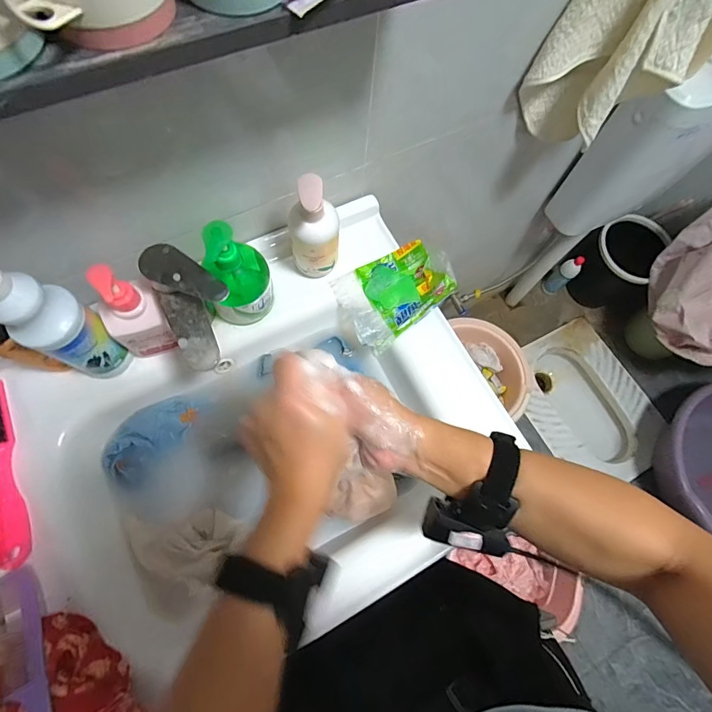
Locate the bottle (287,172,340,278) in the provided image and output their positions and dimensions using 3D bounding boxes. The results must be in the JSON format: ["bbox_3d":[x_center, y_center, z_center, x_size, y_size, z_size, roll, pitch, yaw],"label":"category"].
[{"bbox_3d":[-0.052,-0.150,0.497,0.066,0.167,0.056,-3,70,-4],"label":"bottle"}]

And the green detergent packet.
[{"bbox_3d":[0.052,-0.095,0.549,0.145,0.053,0.120,-35,75,-14],"label":"green detergent packet"}]

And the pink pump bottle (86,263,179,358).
[{"bbox_3d":[-0.248,-0.049,0.437,0.060,0.145,0.045,-19,72,-9],"label":"pink pump bottle"}]

